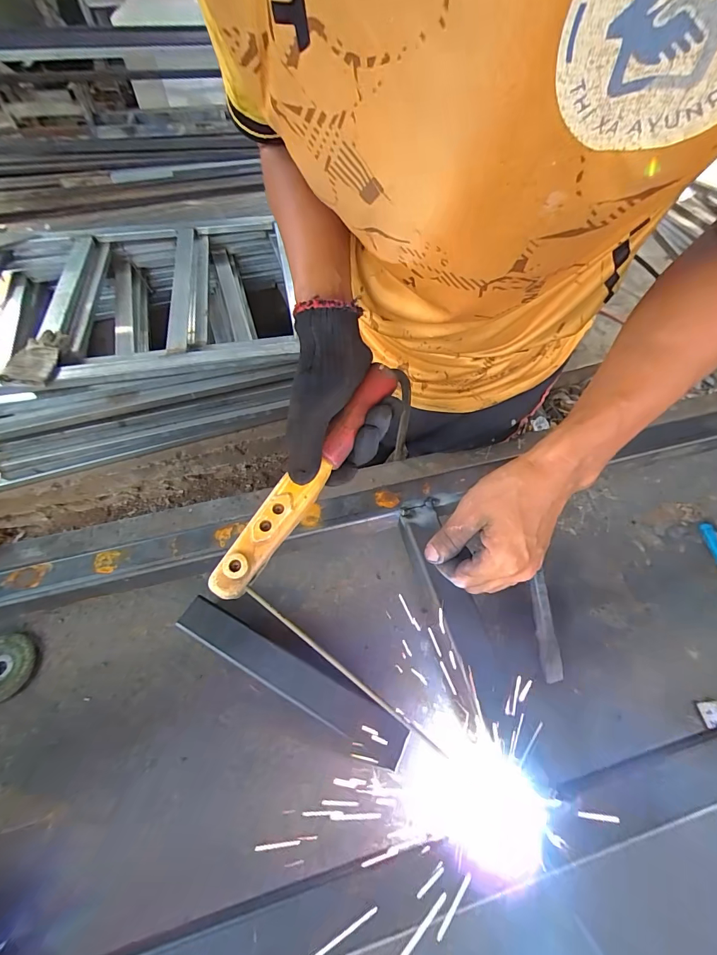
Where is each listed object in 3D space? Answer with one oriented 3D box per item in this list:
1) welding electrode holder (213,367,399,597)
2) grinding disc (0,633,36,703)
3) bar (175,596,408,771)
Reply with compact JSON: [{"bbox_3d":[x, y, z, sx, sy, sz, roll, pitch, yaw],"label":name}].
[{"bbox_3d":[-0.041,-0.004,0.337,0.030,0.025,0.240,31,74,19],"label":"welding electrode holder"},{"bbox_3d":[-0.397,0.212,0.430,0.065,0.010,0.068,1,55,-1],"label":"grinding disc"},{"bbox_3d":[-0.073,0.211,0.412,0.268,0.043,0.043,25,58,15],"label":"bar"}]

